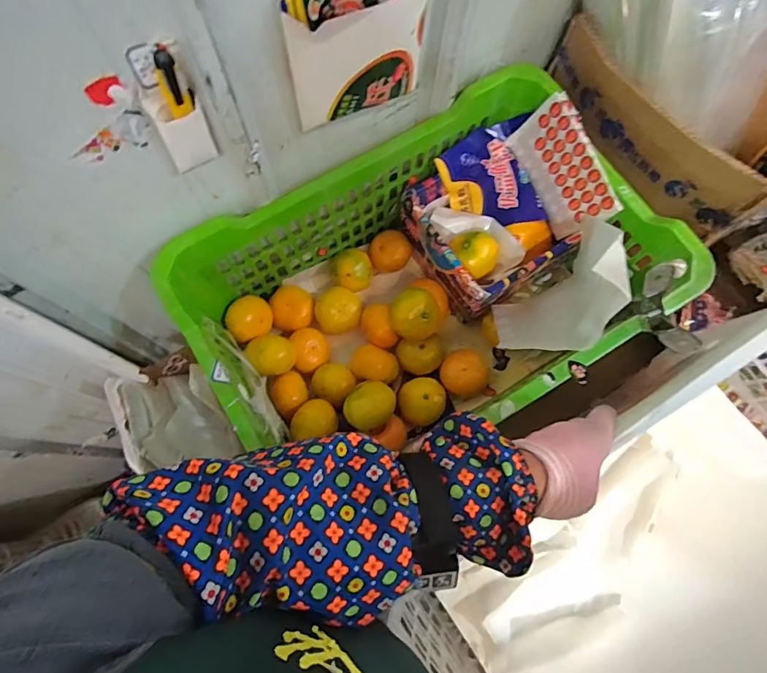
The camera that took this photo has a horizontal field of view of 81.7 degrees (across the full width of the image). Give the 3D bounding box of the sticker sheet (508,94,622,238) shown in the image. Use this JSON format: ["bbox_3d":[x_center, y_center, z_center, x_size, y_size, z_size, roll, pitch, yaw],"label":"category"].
[{"bbox_3d":[0.201,-0.186,0.502,0.008,0.108,0.138,-33,95,-12],"label":"sticker sheet"}]

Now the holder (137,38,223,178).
[{"bbox_3d":[-0.149,-0.159,0.325,0.037,0.108,0.021,-27,74,-10],"label":"holder"}]

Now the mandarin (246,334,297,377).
[{"bbox_3d":[-0.131,0.023,0.527,0.048,0.045,0.041,-16,72,-6],"label":"mandarin"}]

